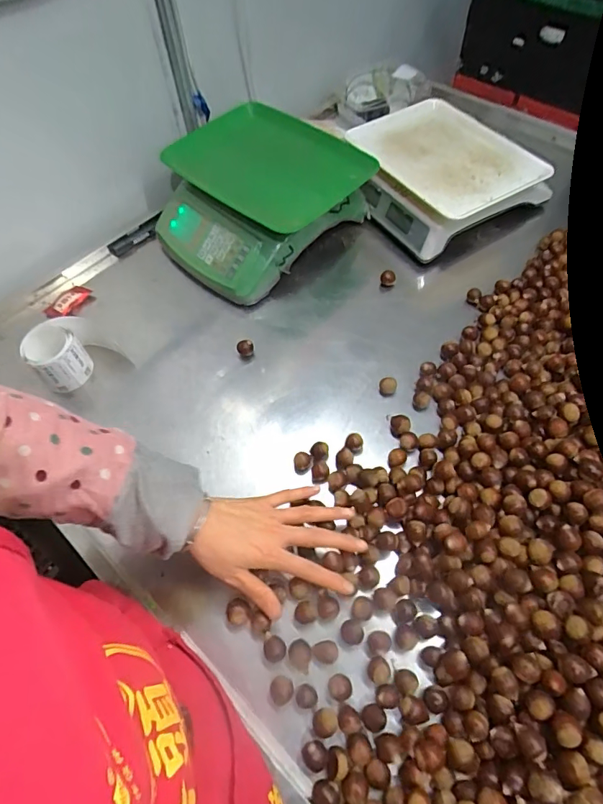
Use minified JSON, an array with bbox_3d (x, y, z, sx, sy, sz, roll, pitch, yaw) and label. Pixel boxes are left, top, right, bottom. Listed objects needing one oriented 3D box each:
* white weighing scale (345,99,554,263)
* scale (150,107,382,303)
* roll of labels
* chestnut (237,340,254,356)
[{"bbox_3d":[0.234,-0.389,0.793,0.264,0.099,0.278,-27,61,-13],"label":"white weighing scale"},{"bbox_3d":[-0.074,-0.331,0.756,0.301,0.144,0.263,-36,63,-18],"label":"scale"},{"bbox_3d":[-0.331,-0.058,0.640,0.071,0.074,0.090,-24,60,-12],"label":"roll of labels"},{"bbox_3d":[-0.080,-0.076,0.660,0.023,0.022,0.018,-16,59,-7],"label":"chestnut"}]

